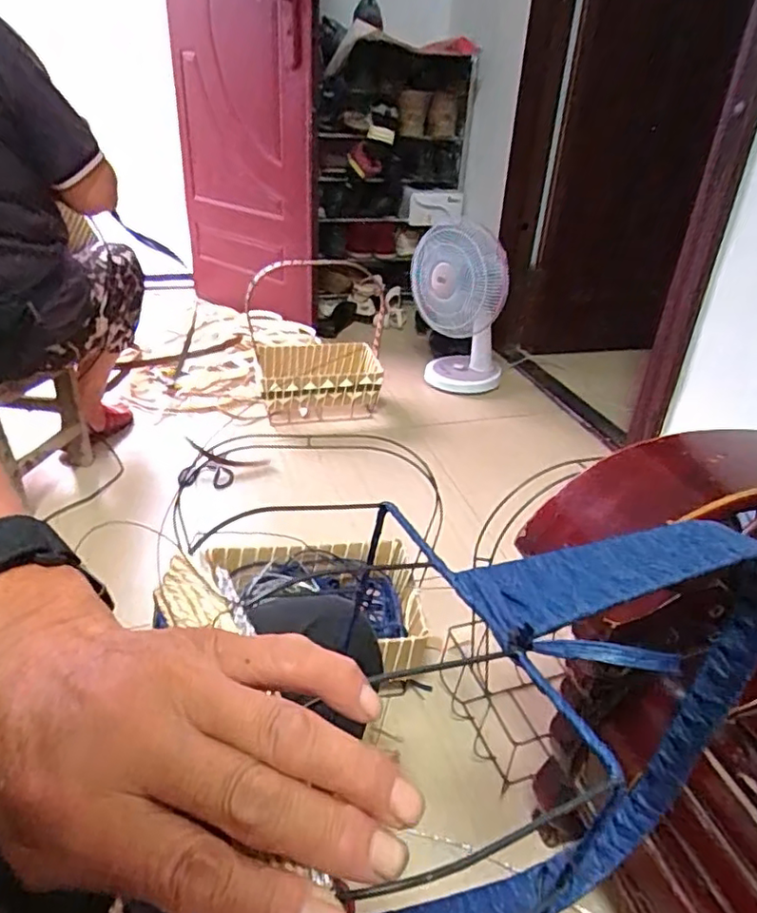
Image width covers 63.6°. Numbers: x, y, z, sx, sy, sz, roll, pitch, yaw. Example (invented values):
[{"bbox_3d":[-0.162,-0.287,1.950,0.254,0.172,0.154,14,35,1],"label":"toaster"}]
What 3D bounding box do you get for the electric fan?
[{"bbox_3d":[0.248,-0.473,1.897,0.310,0.486,0.342,8,32,6],"label":"electric fan"}]

